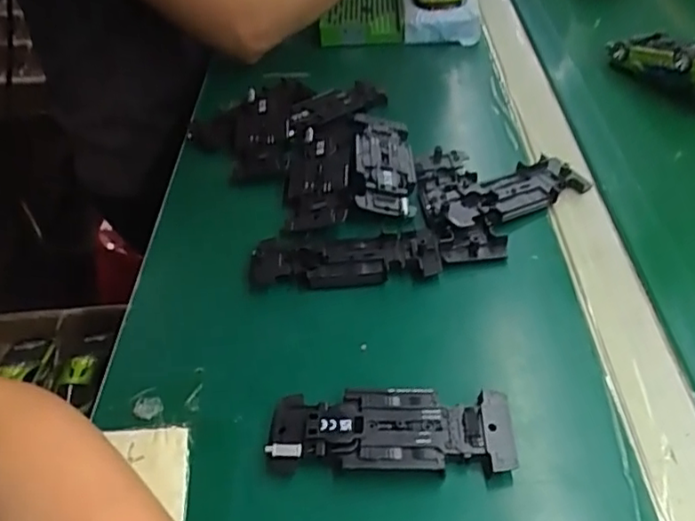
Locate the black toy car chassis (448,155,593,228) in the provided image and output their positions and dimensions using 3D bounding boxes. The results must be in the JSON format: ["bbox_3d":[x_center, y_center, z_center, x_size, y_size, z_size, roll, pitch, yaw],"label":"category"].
[{"bbox_3d":[0.123,-0.050,0.474,0.113,0.013,0.043,-21,45,-16],"label":"black toy car chassis"}]

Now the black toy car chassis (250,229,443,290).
[{"bbox_3d":[-0.001,-0.002,0.439,0.128,0.016,0.043,-4,43,1],"label":"black toy car chassis"}]

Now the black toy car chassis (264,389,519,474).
[{"bbox_3d":[0.023,0.091,0.338,0.126,0.015,0.045,-1,43,4],"label":"black toy car chassis"}]

